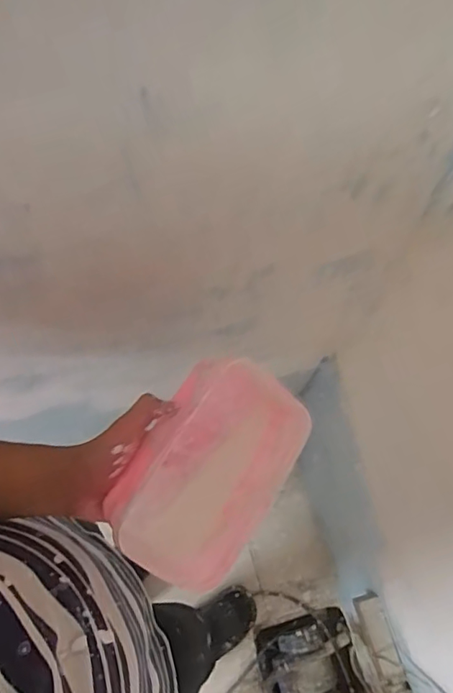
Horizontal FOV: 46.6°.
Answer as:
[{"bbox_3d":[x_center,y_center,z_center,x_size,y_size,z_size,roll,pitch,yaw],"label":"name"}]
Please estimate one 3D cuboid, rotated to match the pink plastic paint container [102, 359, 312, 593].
[{"bbox_3d":[-0.013,0.107,0.471,0.121,0.057,0.195,29,73,10],"label":"pink plastic paint container"}]

